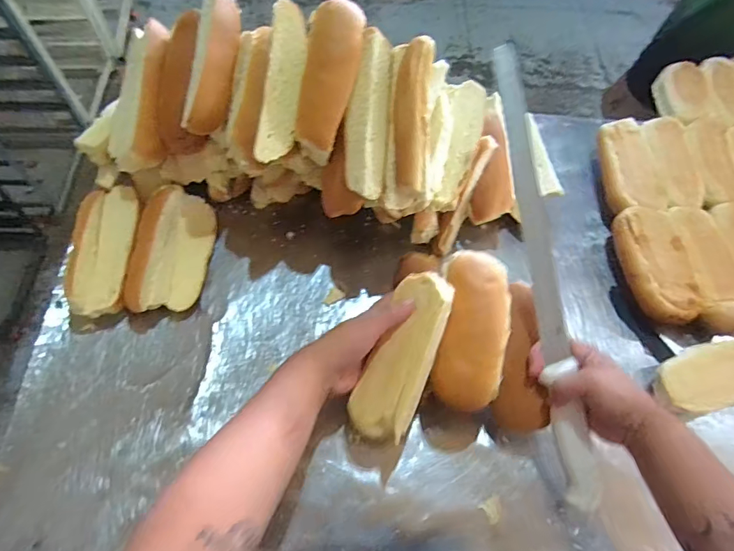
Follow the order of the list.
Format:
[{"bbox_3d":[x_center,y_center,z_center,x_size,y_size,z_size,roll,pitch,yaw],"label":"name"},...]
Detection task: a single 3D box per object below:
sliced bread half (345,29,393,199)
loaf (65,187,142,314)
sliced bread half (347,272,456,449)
[{"bbox_3d":[0.002,-0.158,0.453,0.043,0.024,0.155,5,96,1],"label":"sliced bread half"},{"bbox_3d":[-0.301,-0.028,0.533,0.063,0.050,0.157,-6,61,-5],"label":"loaf"},{"bbox_3d":[0.037,0.075,0.430,0.061,0.028,0.157,18,88,38],"label":"sliced bread half"}]

